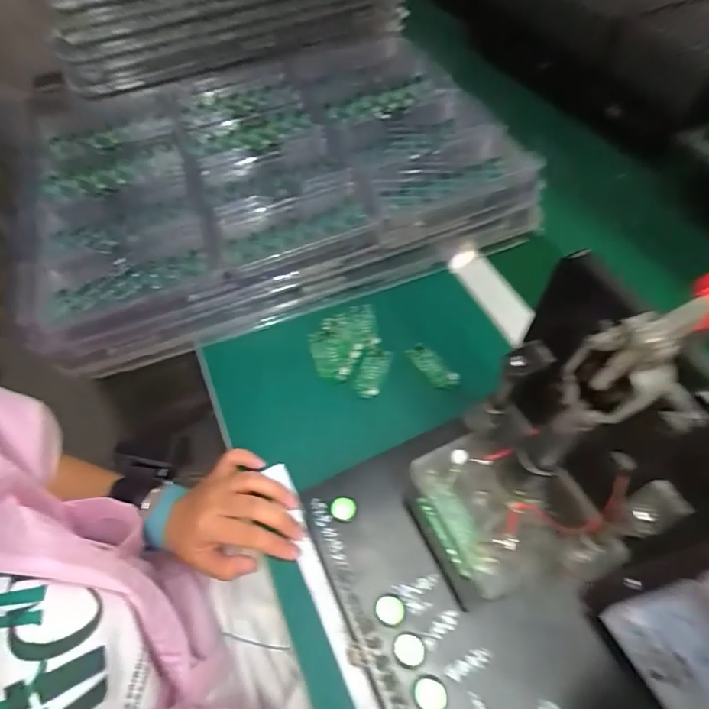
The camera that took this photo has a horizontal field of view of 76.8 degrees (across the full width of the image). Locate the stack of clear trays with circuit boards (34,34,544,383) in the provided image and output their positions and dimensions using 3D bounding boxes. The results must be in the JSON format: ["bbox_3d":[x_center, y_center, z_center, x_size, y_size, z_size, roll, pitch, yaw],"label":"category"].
[{"bbox_3d":[-0.119,-0.246,0.572,0.543,0.072,0.442,-19,58,-12],"label":"stack of clear trays with circuit boards"}]

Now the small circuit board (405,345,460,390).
[{"bbox_3d":[0.078,0.012,0.447,0.024,0.009,0.059,-33,62,-19],"label":"small circuit board"}]

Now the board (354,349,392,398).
[{"bbox_3d":[0.018,0.018,0.445,0.025,0.007,0.055,16,58,11],"label":"board"}]

